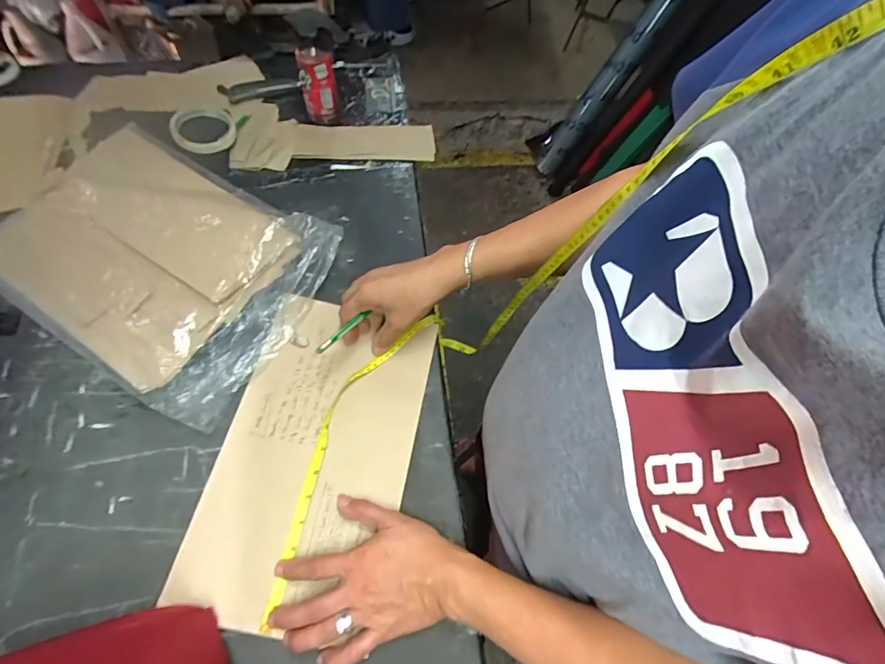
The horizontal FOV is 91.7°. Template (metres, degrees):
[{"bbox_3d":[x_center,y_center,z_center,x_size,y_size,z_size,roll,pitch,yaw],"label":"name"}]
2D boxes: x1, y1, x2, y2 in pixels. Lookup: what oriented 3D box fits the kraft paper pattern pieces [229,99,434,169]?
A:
[{"bbox_3d":[-0.179,-0.341,0.729,0.318,0.019,0.163,-3,63,-5],"label":"kraft paper pattern pieces"}]

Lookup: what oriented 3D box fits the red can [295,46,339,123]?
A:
[{"bbox_3d":[-0.200,-0.401,0.693,0.055,0.109,0.045,-11,64,-9],"label":"red can"}]

